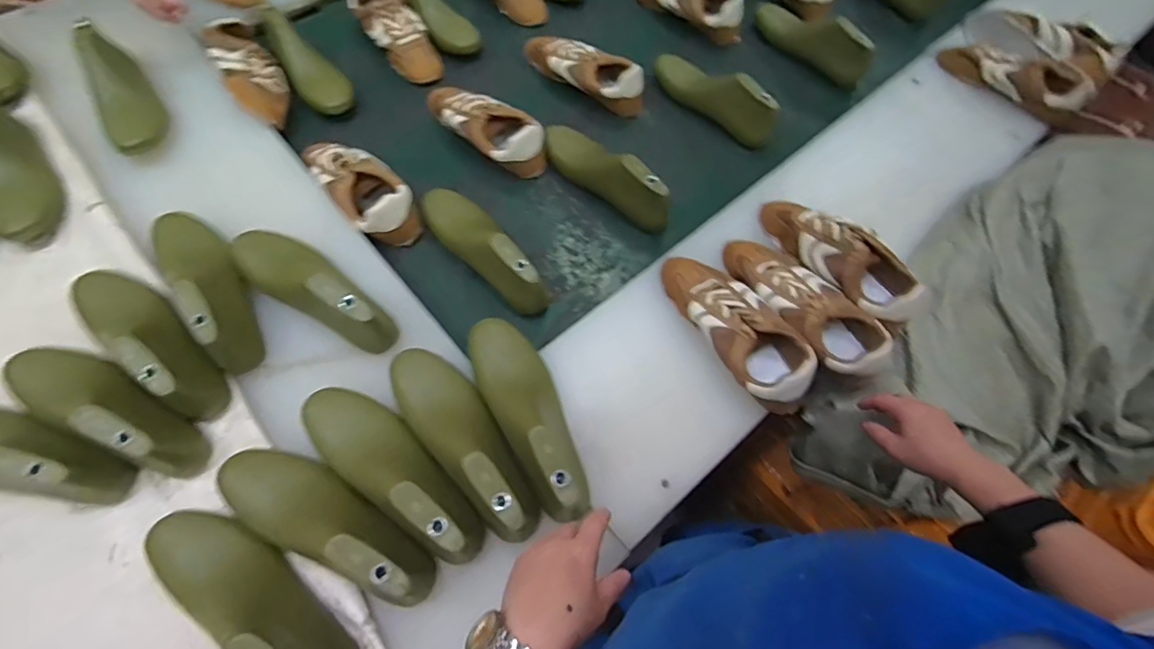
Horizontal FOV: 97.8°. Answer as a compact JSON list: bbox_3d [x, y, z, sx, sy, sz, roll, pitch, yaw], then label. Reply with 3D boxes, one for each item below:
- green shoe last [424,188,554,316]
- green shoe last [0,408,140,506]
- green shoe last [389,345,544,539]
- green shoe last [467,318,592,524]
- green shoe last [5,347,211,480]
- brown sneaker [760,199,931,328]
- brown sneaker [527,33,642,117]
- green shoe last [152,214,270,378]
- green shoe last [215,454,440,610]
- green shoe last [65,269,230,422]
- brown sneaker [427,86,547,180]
[{"bbox_3d":[-0.131,-0.115,0.699,0.074,0.078,0.257,-36,72,-18],"label":"green shoe last"},{"bbox_3d":[-0.601,0.127,0.522,0.247,0.089,0.077,11,65,2],"label":"green shoe last"},{"bbox_3d":[-0.122,0.120,0.548,0.078,0.091,0.249,-34,71,-17],"label":"green shoe last"},{"bbox_3d":[-0.051,0.094,0.559,0.078,0.078,0.236,-23,63,-13],"label":"green shoe last"},{"bbox_3d":[-0.521,0.081,0.544,0.245,0.088,0.076,22,66,7],"label":"green shoe last"},{"bbox_3d":[0.350,-0.089,0.684,0.093,0.096,0.245,-40,73,-19],"label":"brown sneaker"},{"bbox_3d":[0.007,-0.450,0.893,0.257,0.074,0.080,35,68,12],"label":"brown sneaker"},{"bbox_3d":[-0.460,-0.055,0.614,0.076,0.084,0.241,-36,72,-18],"label":"green shoe last"},{"bbox_3d":[-0.254,0.191,0.505,0.237,0.099,0.076,22,66,7],"label":"green shoe last"},{"bbox_3d":[-0.508,0.006,0.584,0.249,0.083,0.074,38,69,14],"label":"green shoe last"},{"bbox_3d":[-0.155,-0.328,0.827,0.246,0.081,0.096,37,68,13],"label":"brown sneaker"}]

